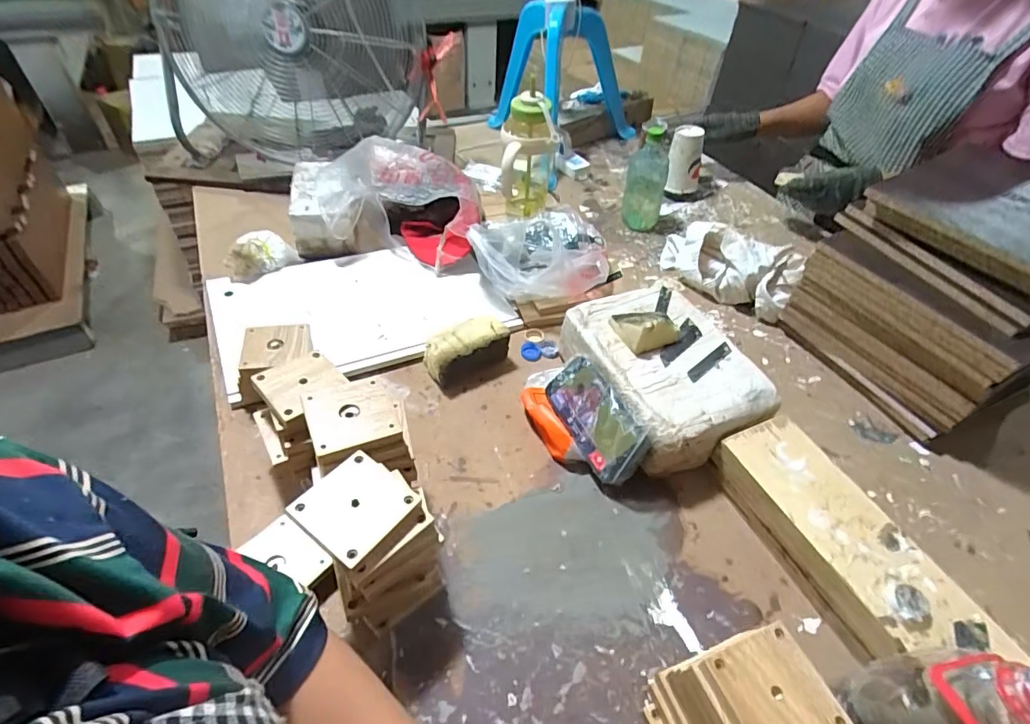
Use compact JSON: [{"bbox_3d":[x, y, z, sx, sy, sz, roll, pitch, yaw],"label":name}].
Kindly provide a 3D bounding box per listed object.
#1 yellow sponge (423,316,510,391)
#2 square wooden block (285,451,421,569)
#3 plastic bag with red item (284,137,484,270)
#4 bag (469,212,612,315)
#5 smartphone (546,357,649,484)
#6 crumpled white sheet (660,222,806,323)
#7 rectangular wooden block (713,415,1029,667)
[{"bbox_3d":[-0.070,-0.017,0.740,0.130,0.065,0.060,-21,53,-21],"label":"yellow sponge"},{"bbox_3d":[-0.139,0.125,0.426,0.081,0.015,0.082,30,53,21],"label":"square wooden block"},{"bbox_3d":[-0.244,-0.311,0.931,0.360,0.119,0.250,4,48,0],"label":"plastic bag with red item"},{"bbox_3d":[0.043,-0.195,0.865,0.237,0.129,0.187,0,48,-4],"label":"bag"},{"bbox_3d":[0.104,0.073,0.647,0.014,0.090,0.163,16,29,-47],"label":"smartphone"},{"bbox_3d":[0.395,-0.191,0.897,0.240,0.102,0.137,23,51,17],"label":"crumpled white sheet"},{"bbox_3d":[0.365,0.201,0.571,0.118,0.072,0.276,-15,51,-17],"label":"rectangular wooden block"}]

